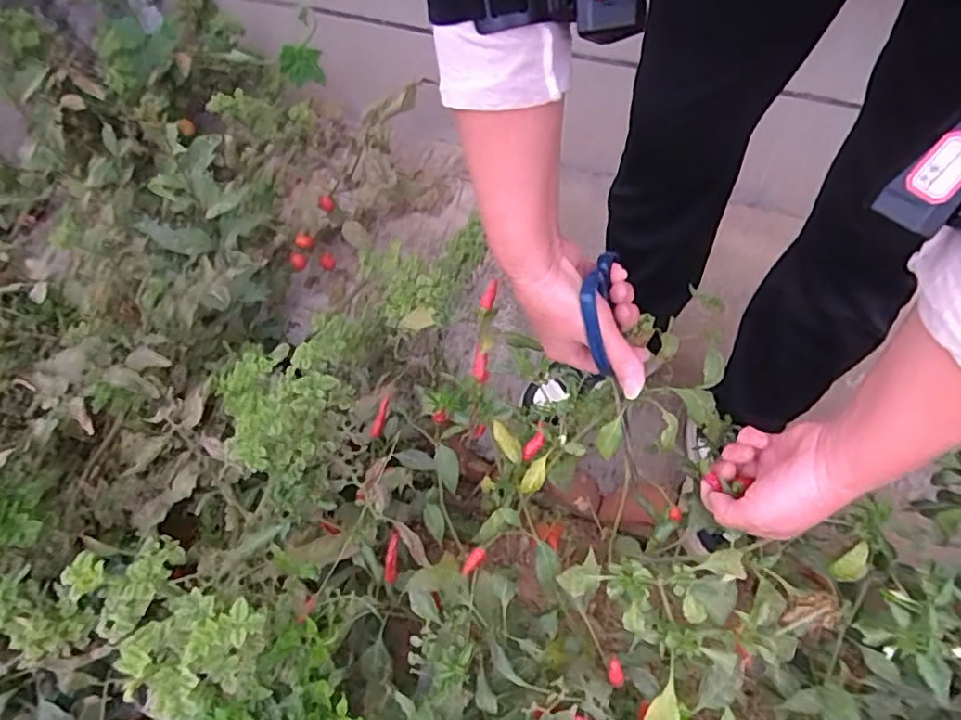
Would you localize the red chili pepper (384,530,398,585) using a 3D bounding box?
[{"bbox_3d":[-0.065,0.146,0.454,0.009,0.010,0.039,5,90,7],"label":"red chili pepper"}]

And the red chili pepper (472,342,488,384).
[{"bbox_3d":[0.000,0.002,0.484,0.011,0.035,0.008,-1,27,3],"label":"red chili pepper"}]

